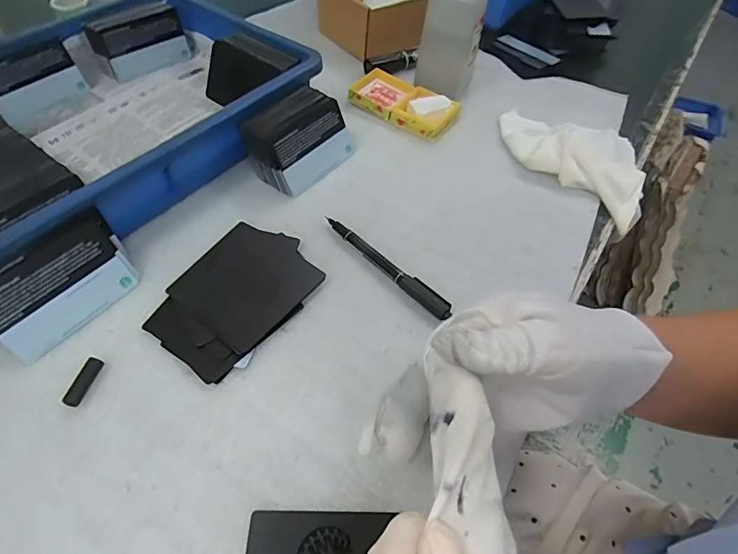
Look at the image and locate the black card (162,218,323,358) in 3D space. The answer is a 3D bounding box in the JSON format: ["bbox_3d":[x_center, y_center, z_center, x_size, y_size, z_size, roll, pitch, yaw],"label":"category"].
[{"bbox_3d":[-0.092,0.003,0.338,0.083,0.005,0.087,36,58,16],"label":"black card"}]

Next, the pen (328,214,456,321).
[{"bbox_3d":[0.013,-0.010,0.359,0.127,0.010,0.015,38,58,23],"label":"pen"}]

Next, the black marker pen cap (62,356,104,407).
[{"bbox_3d":[-0.181,0.066,0.288,0.007,0.011,0.032,15,52,8],"label":"black marker pen cap"}]

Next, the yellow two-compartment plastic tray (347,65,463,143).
[{"bbox_3d":[0.034,-0.185,0.479,0.117,0.024,0.057,29,55,18],"label":"yellow two-compartment plastic tray"}]

